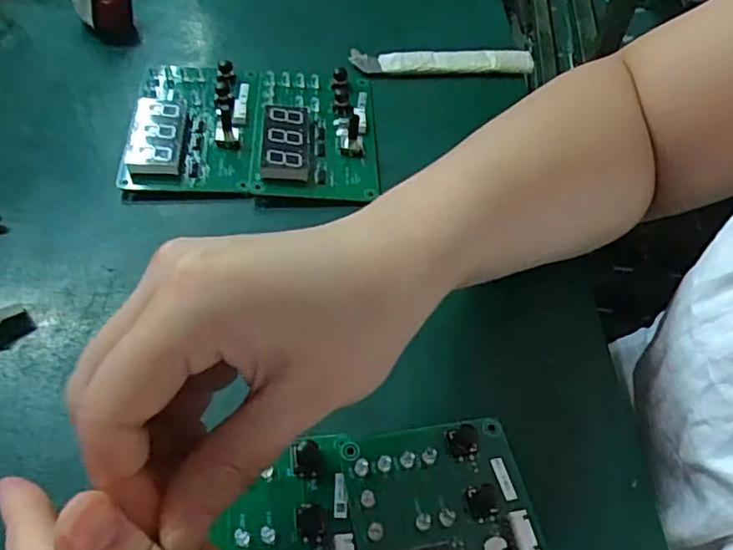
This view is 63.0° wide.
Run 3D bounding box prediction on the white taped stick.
[{"bbox_3d":[0.058,-0.157,0.441,0.136,0.014,0.018,-3,53,-6],"label":"white taped stick"}]

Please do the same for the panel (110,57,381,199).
[{"bbox_3d":[-0.071,-0.097,0.380,0.150,0.015,0.116,0,53,-3],"label":"panel"}]

